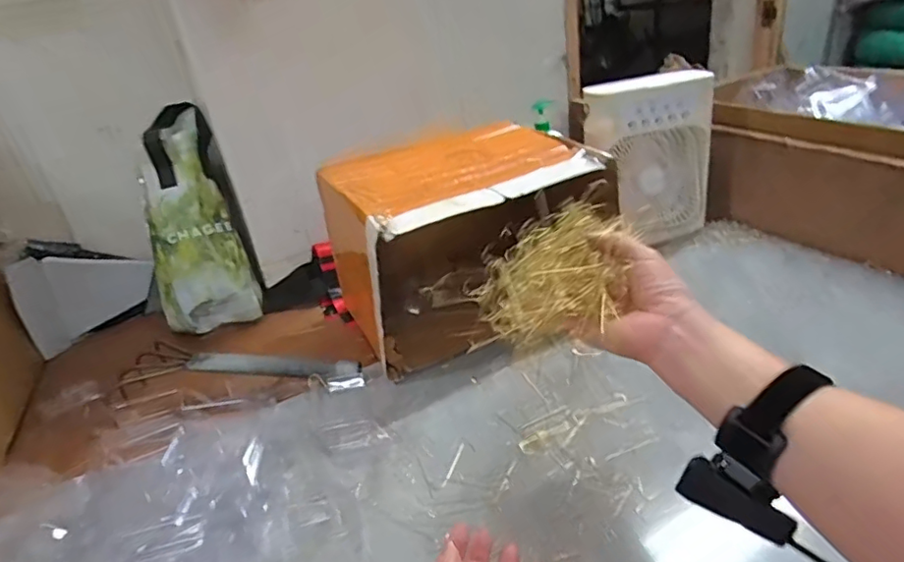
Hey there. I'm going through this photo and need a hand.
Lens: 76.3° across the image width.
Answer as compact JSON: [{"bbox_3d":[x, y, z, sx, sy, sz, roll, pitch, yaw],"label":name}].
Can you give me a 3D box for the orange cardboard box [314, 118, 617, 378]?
[{"bbox_3d":[0.010,-0.067,0.777,0.328,0.193,0.248,-21,31,-20],"label":"orange cardboard box"}]

